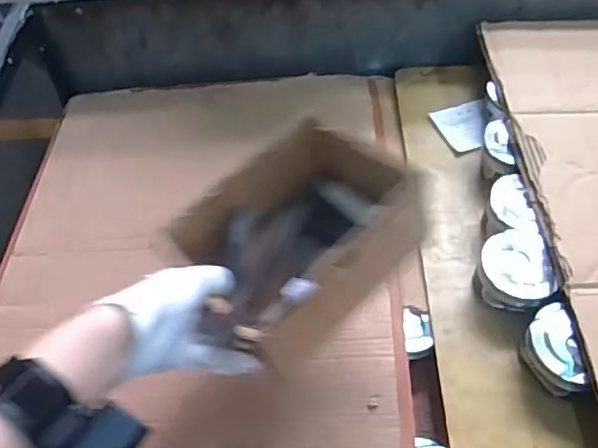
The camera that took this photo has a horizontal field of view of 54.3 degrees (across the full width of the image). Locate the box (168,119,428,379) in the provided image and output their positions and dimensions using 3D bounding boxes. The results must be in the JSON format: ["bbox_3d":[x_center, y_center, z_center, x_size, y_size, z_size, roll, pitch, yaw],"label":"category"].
[{"bbox_3d":[-0.003,0.006,0.510,0.206,0.090,0.152,-37,62,-17],"label":"box"}]

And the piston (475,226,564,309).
[{"bbox_3d":[0.240,0.056,0.652,0.075,0.054,0.085,-5,57,2],"label":"piston"}]

